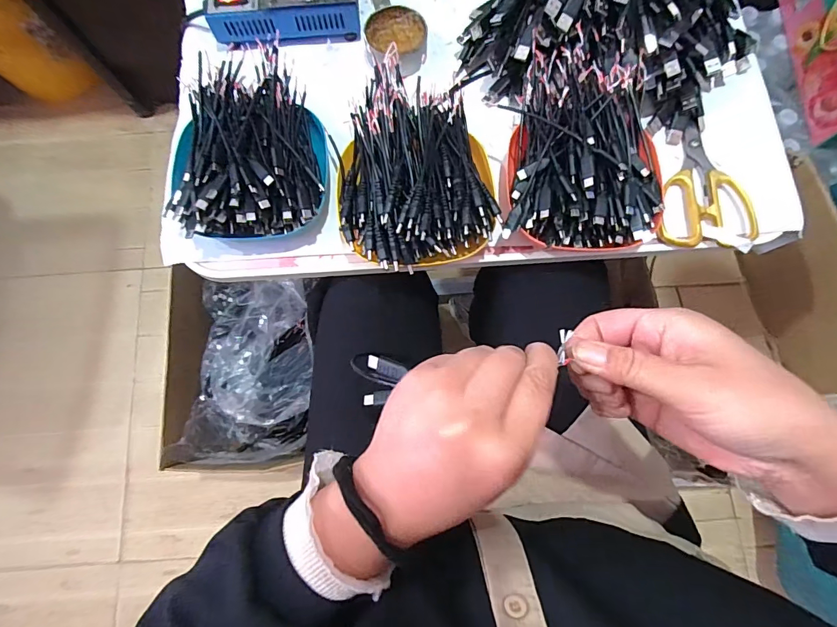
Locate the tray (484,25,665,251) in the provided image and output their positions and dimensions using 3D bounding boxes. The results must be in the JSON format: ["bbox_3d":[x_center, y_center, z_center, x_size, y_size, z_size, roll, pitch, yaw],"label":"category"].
[{"bbox_3d":[0.146,-0.153,0.386,0.135,0.073,0.197,0,78,0],"label":"tray"}]

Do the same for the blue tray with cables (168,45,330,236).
[{"bbox_3d":[-0.151,-0.153,0.382,0.129,0.056,0.173,-3,78,0],"label":"blue tray with cables"}]

